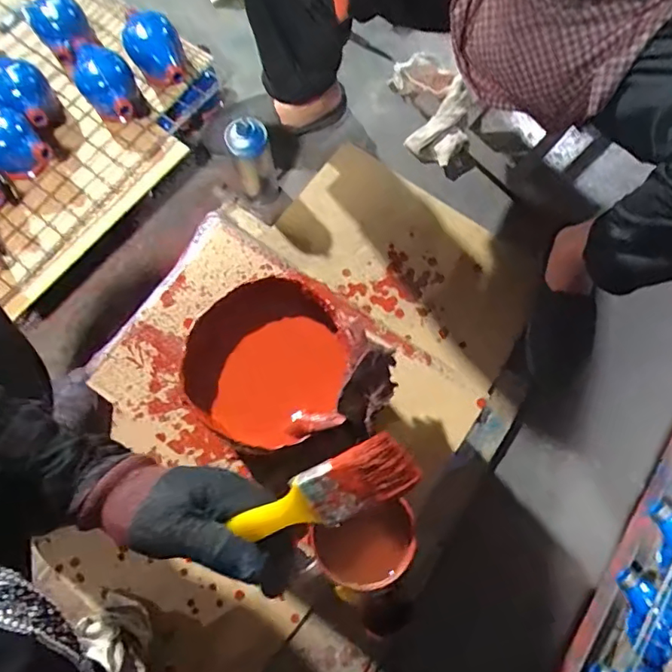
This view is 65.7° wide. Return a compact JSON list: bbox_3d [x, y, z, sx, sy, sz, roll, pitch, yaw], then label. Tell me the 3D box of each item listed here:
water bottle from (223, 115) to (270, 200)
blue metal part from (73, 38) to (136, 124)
[{"bbox_3d":[-0.137,-0.289,0.860,0.061,0.194,0.059,-14,75,-4],"label":"water bottle"},{"bbox_3d":[-0.357,-0.395,0.812,0.083,0.089,0.113,-31,77,-8],"label":"blue metal part"}]

